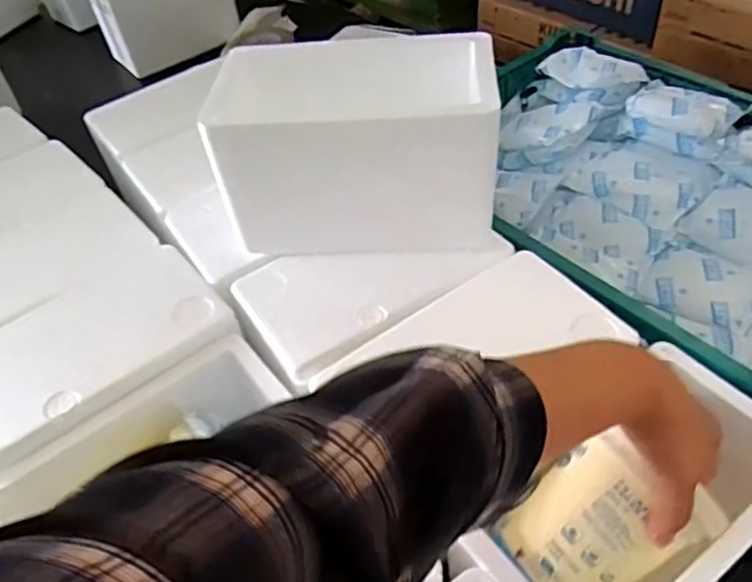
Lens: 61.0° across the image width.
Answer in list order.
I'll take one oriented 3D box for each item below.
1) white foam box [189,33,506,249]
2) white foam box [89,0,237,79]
[{"bbox_3d":[-0.017,-0.142,0.634,0.253,0.164,0.149,-2,46,3],"label":"white foam box"},{"bbox_3d":[-0.434,-0.588,1.303,0.241,0.161,0.140,-33,52,-25],"label":"white foam box"}]

